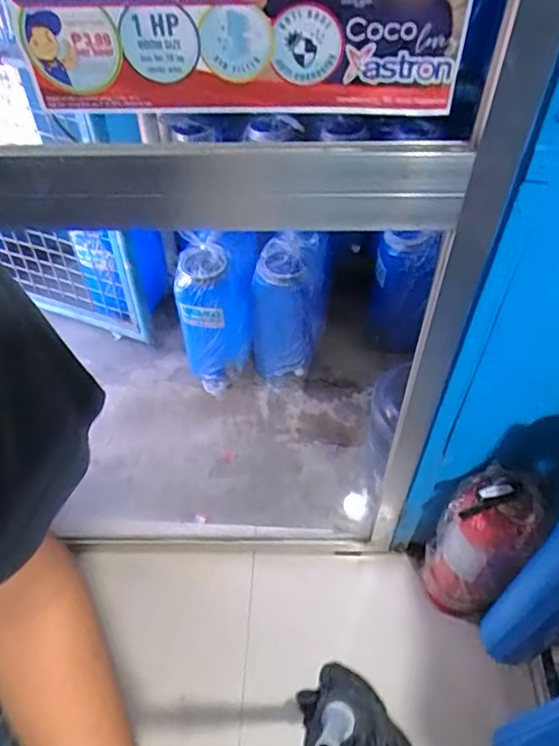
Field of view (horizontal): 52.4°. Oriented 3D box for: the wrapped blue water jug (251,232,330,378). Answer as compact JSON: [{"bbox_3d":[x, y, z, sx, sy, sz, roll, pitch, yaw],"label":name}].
[{"bbox_3d":[0.027,-0.195,1.619,0.199,0.415,0.212,0,50,0],"label":"wrapped blue water jug"}]

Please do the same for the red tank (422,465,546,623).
[{"bbox_3d":[0.392,0.343,1.124,0.141,0.484,0.159,-35,58,-26],"label":"red tank"}]

